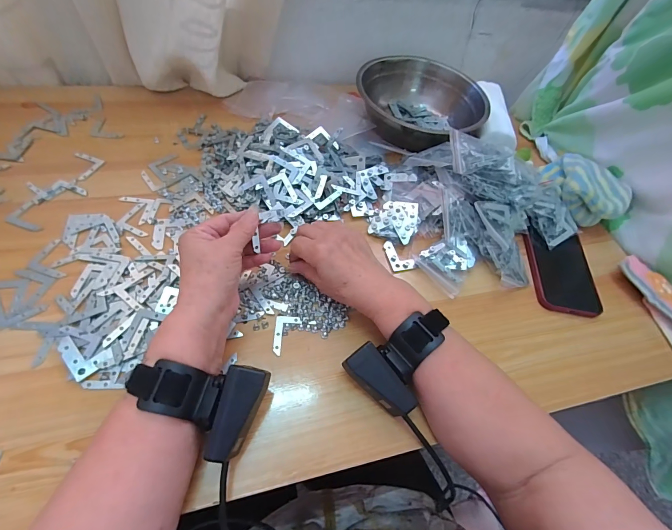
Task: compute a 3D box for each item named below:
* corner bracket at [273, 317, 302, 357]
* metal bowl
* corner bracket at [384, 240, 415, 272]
[{"bbox_3d":[-0.051,0.072,0.342,0.026,0.004,0.042,5,56,-5],"label":"corner bracket"},{"bbox_3d":[0.137,-0.266,0.552,0.201,0.074,0.201,4,56,-6],"label":"metal bowl"},{"bbox_3d":[0.079,-0.012,0.417,0.030,0.006,0.045,-7,58,-13],"label":"corner bracket"}]

